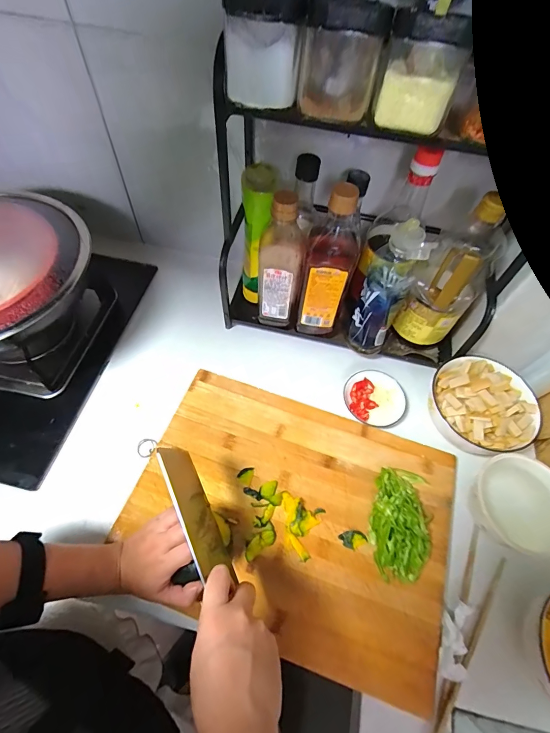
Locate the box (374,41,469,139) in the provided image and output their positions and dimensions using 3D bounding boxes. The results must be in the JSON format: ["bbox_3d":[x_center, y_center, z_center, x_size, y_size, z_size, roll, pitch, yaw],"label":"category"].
[{"bbox_3d":[0.139,-0.274,0.342,0.068,0.064,0.061,18,59,7],"label":"box"}]

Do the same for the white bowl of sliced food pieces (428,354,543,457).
[{"bbox_3d":[0.306,0.055,0.529,0.138,0.084,0.145,1,59,-2],"label":"white bowl of sliced food pieces"}]

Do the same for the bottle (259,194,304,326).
[{"bbox_3d":[0.008,-0.158,0.539,0.062,0.219,0.070,2,59,-2],"label":"bottle"}]

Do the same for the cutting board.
[{"bbox_3d":[0.023,0.188,0.471,0.404,0.024,0.298,18,60,8],"label":"cutting board"}]

